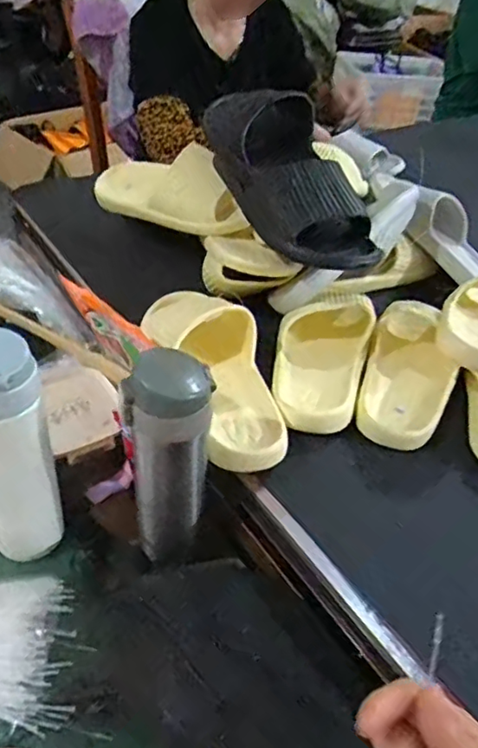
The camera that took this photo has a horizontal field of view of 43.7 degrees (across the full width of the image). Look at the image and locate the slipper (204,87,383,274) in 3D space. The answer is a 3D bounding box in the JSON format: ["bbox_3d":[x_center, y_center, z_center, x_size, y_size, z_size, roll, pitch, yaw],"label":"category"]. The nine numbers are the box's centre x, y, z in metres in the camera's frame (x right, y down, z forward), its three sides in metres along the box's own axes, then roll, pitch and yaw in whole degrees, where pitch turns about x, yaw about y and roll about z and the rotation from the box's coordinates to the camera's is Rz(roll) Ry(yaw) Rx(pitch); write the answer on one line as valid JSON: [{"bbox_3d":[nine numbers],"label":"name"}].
[{"bbox_3d":[0.049,-0.217,0.648,0.095,0.099,0.293,-18,61,-26],"label":"slipper"}]

